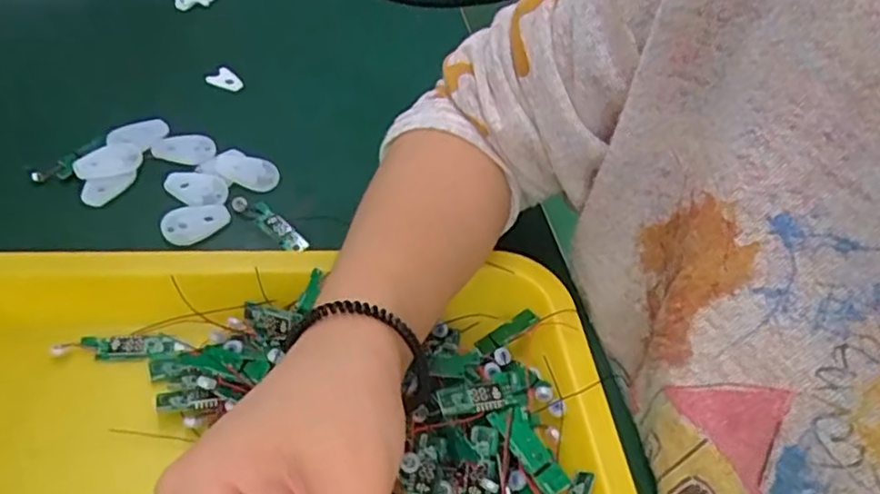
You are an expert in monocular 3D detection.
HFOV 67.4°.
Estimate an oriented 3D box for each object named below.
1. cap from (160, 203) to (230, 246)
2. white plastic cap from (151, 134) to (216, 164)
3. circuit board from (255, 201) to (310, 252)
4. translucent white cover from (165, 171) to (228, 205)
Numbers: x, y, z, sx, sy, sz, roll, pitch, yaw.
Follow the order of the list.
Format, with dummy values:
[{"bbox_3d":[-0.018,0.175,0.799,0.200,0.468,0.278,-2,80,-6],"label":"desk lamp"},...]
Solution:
[{"bbox_3d":[-0.134,-0.013,0.364,0.035,0.005,0.021,-23,75,-32],"label":"cap"},{"bbox_3d":[-0.152,-0.059,0.394,0.036,0.008,0.017,10,49,-3],"label":"white plastic cap"},{"bbox_3d":[-0.092,-0.010,0.376,0.040,0.006,0.013,42,59,13],"label":"circuit board"},{"bbox_3d":[-0.138,-0.034,0.376,0.033,0.007,0.022,18,49,4],"label":"translucent white cover"}]

